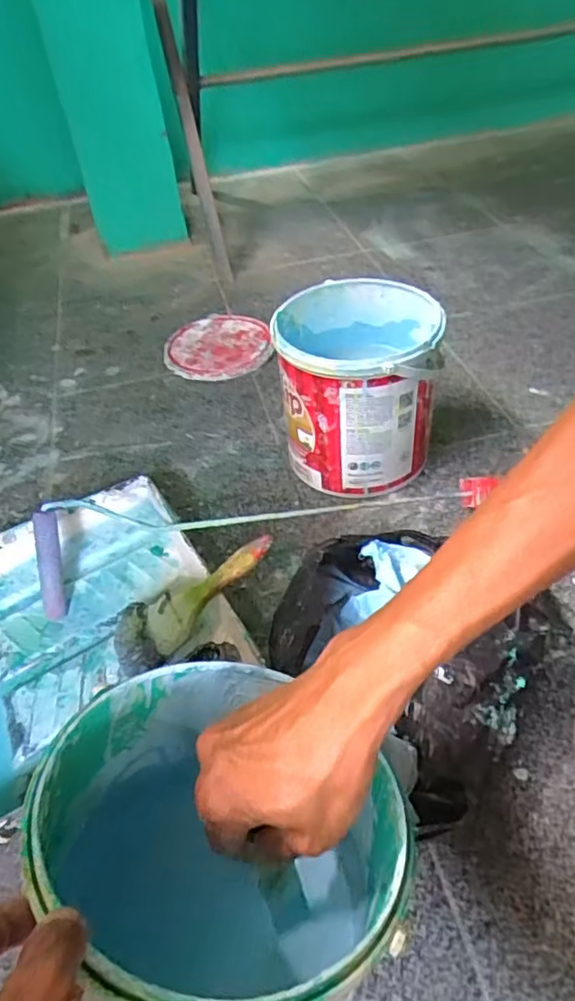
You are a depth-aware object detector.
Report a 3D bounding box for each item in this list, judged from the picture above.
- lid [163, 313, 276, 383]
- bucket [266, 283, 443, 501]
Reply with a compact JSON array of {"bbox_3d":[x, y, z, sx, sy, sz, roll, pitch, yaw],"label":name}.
[{"bbox_3d":[-0.113,-0.257,0.987,0.169,0.017,0.183,-4,45,4],"label":"lid"},{"bbox_3d":[0.082,-0.129,0.709,0.169,0.188,0.175,-4,45,4],"label":"bucket"}]

